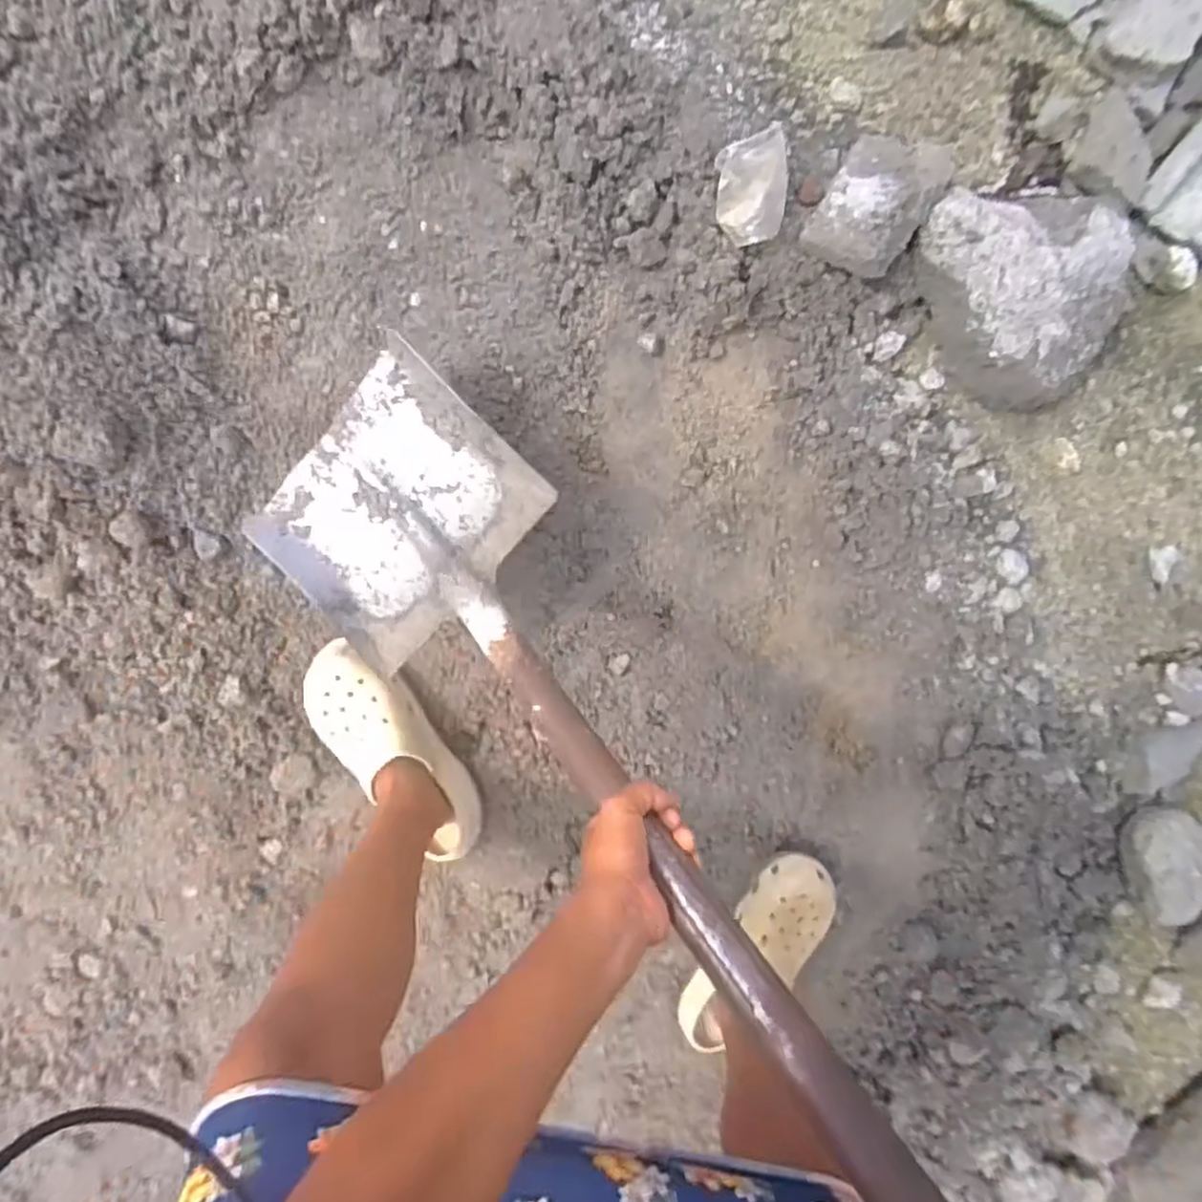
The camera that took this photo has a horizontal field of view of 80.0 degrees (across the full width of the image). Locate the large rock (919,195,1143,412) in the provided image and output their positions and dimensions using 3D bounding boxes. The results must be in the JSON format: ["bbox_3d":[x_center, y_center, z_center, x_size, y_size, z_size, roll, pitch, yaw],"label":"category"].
[{"bbox_3d":[0.436,-0.307,0.692,0.206,0.086,0.208,0,99,0],"label":"large rock"}]

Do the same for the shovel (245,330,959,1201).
[{"bbox_3d":[-0.001,0.146,0.459,0.225,0.084,0.915,-44,56,6],"label":"shovel"}]

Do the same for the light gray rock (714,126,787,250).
[{"bbox_3d":[0.142,-0.389,0.674,0.063,0.044,0.089,-6,99,1],"label":"light gray rock"}]

